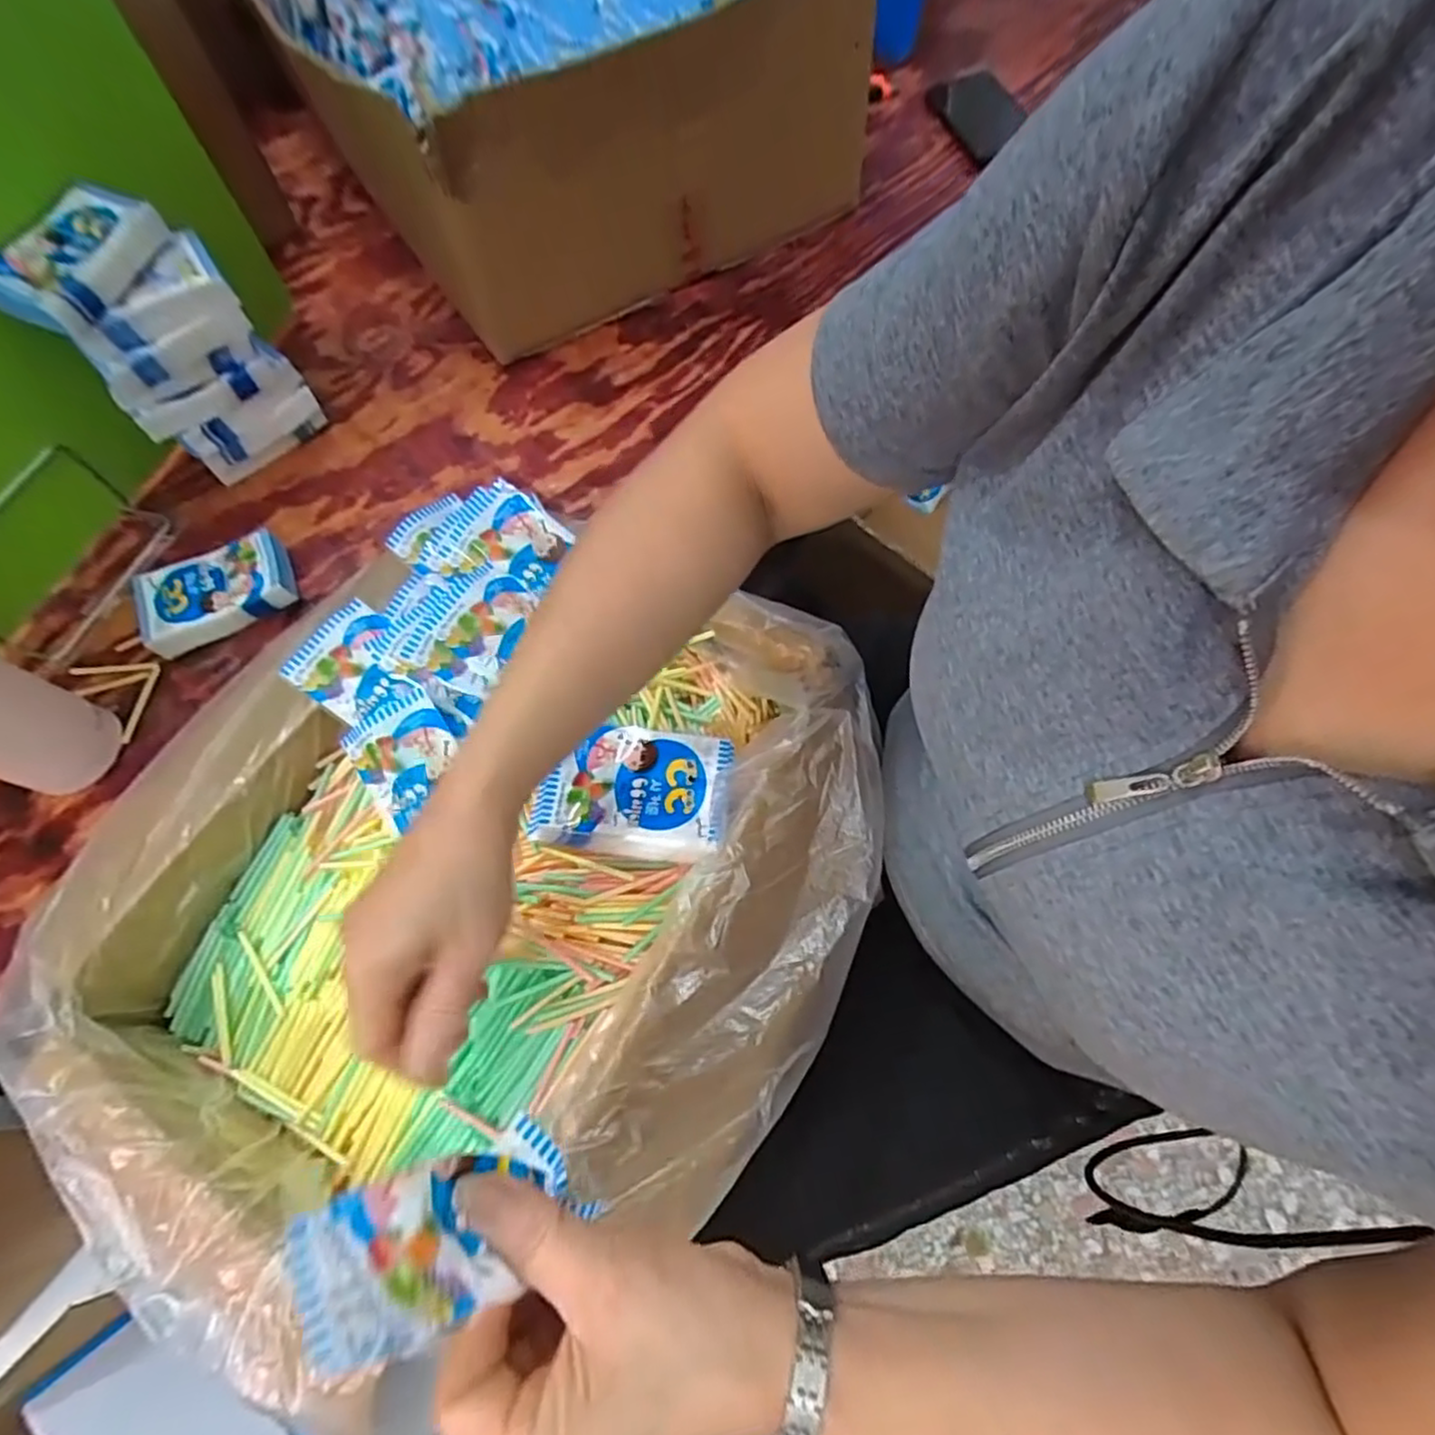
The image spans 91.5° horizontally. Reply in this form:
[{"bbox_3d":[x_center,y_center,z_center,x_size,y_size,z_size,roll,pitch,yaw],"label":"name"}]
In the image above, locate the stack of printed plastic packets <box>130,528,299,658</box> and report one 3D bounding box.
[{"bbox_3d":[-0.396,-0.099,0.553,0.113,0.028,0.074,-25,66,-8],"label":"stack of printed plastic packets"}]

